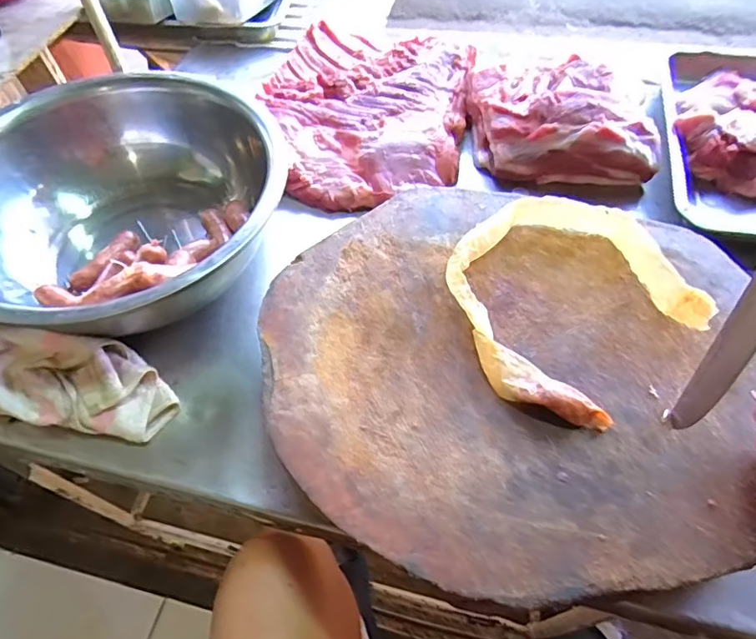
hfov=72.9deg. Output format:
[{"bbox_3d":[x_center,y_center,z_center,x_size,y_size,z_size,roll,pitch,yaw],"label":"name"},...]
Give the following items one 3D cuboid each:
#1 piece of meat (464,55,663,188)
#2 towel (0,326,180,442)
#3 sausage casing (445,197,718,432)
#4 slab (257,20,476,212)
[{"bbox_3d":[0.253,-0.287,0.725,0.247,0.081,0.193,4,58,5],"label":"piece of meat"},{"bbox_3d":[-0.351,0.055,0.524,0.277,0.058,0.093,6,58,6],"label":"towel"},{"bbox_3d":[0.164,-0.023,0.457,0.209,0.038,0.201,-38,62,-23],"label":"sausage casing"},{"bbox_3d":[-0.022,-0.300,0.743,0.293,0.066,0.328,9,55,8],"label":"slab"}]

